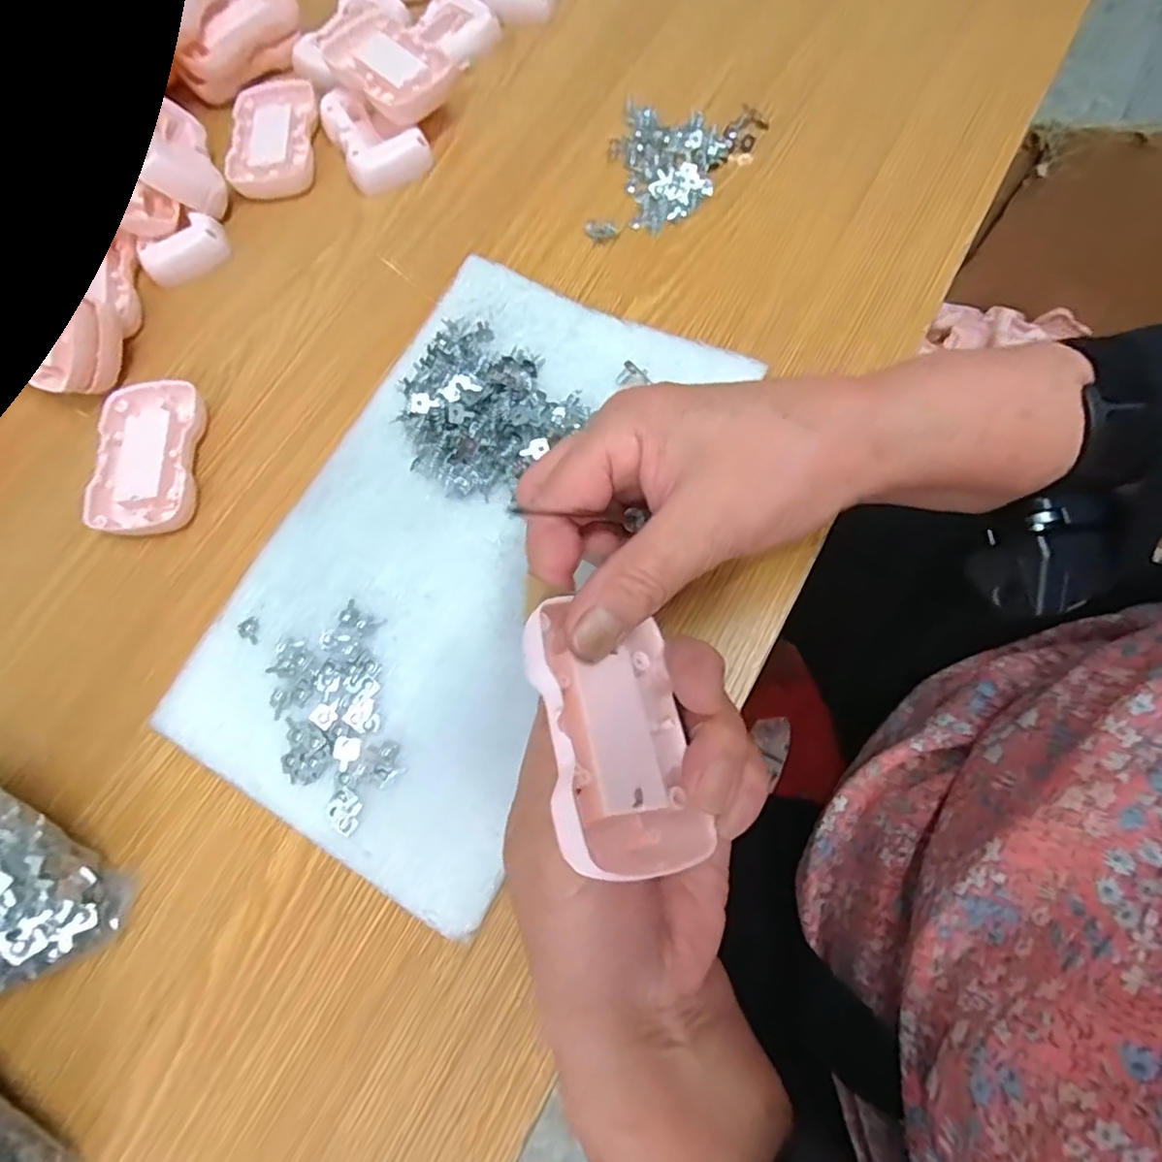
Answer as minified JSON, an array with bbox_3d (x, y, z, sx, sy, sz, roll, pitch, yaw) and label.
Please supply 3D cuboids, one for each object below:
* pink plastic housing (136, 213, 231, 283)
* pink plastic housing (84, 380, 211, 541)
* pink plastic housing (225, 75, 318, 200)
[{"bbox_3d":[-0.248,-0.207,0.382,0.052,0.014,0.032,-37,73,-7],"label":"pink plastic housing"},{"bbox_3d":[-0.239,-0.067,0.338,0.054,0.014,0.087,-5,72,4],"label":"pink plastic housing"},{"bbox_3d":[-0.207,-0.301,0.411,0.058,0.009,0.093,-2,74,2],"label":"pink plastic housing"}]

